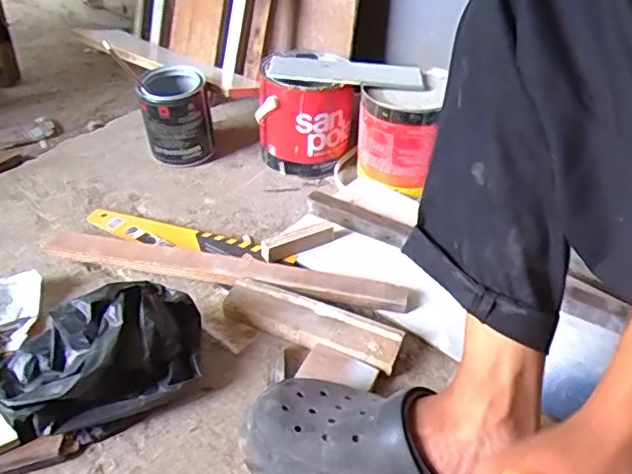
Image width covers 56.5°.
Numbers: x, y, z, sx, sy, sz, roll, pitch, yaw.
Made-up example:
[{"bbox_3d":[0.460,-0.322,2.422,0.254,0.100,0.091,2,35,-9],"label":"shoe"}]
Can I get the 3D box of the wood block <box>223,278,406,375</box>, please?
[{"bbox_3d":[-0.005,0.104,0.695,0.210,0.029,0.059,17,41,14],"label":"wood block"}]

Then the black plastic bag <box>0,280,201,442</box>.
[{"bbox_3d":[-0.214,0.123,0.596,0.199,0.101,0.113,-13,43,-21],"label":"black plastic bag"}]

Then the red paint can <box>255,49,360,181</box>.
[{"bbox_3d":[-0.025,-0.213,0.991,0.150,0.157,0.183,-8,41,-15],"label":"red paint can"}]

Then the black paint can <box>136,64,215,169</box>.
[{"bbox_3d":[-0.231,-0.200,0.978,0.109,0.130,0.122,-7,41,-14],"label":"black paint can"}]

